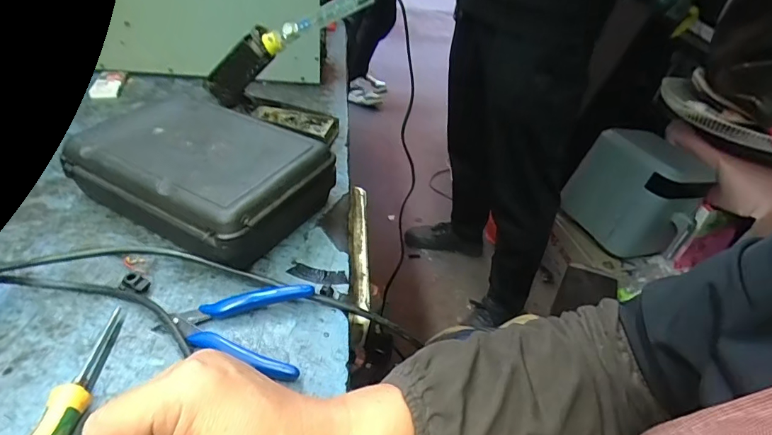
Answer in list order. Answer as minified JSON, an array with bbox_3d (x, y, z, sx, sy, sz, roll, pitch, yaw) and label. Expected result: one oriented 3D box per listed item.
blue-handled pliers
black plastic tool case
[{"bbox_3d":[-0.111,0.078,0.356,0.119,0.022,0.077,16,38,12],"label":"blue-handled pliers"},{"bbox_3d":[-0.187,-0.045,0.459,0.224,0.076,0.156,23,40,20],"label":"black plastic tool case"}]

